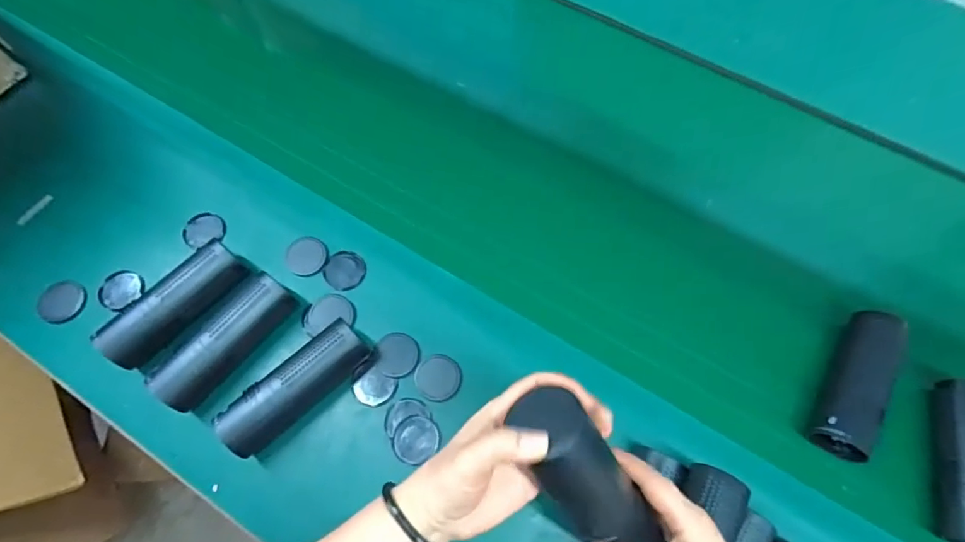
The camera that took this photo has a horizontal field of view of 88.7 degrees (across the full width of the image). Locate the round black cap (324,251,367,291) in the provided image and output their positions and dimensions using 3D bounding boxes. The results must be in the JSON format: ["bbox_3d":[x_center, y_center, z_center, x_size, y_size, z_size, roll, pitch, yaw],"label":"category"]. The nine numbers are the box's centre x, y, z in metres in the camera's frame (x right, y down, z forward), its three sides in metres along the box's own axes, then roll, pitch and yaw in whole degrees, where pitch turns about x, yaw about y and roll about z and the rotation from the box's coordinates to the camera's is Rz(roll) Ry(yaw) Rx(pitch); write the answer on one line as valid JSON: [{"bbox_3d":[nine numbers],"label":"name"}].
[{"bbox_3d":[-0.169,-0.001,0.608,0.050,0.004,0.050,0,67,0],"label":"round black cap"}]

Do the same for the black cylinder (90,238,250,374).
[{"bbox_3d":[-0.348,0.038,0.565,0.048,0.053,0.162,39,72,15],"label":"black cylinder"}]

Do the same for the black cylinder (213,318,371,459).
[{"bbox_3d":[-0.199,0.122,0.531,0.163,0.055,0.053,-42,73,-16],"label":"black cylinder"}]

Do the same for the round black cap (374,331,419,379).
[{"bbox_3d":[-0.097,0.096,0.567,0.048,0.004,0.050,4,67,1],"label":"round black cap"}]

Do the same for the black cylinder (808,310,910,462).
[{"bbox_3d":[0.411,0.122,0.535,0.064,0.046,0.161,32,70,12],"label":"black cylinder"}]

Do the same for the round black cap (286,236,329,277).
[{"bbox_3d":[-0.219,-0.019,0.615,0.050,0.004,0.057,-39,72,-16],"label":"round black cap"}]

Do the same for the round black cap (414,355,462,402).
[{"bbox_3d":[-0.050,0.122,0.563,0.051,0.005,0.051,0,67,0],"label":"round black cap"}]

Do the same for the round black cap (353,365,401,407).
[{"bbox_3d":[-0.121,0.132,0.558,0.045,0.005,0.040,29,69,11],"label":"round black cap"}]

